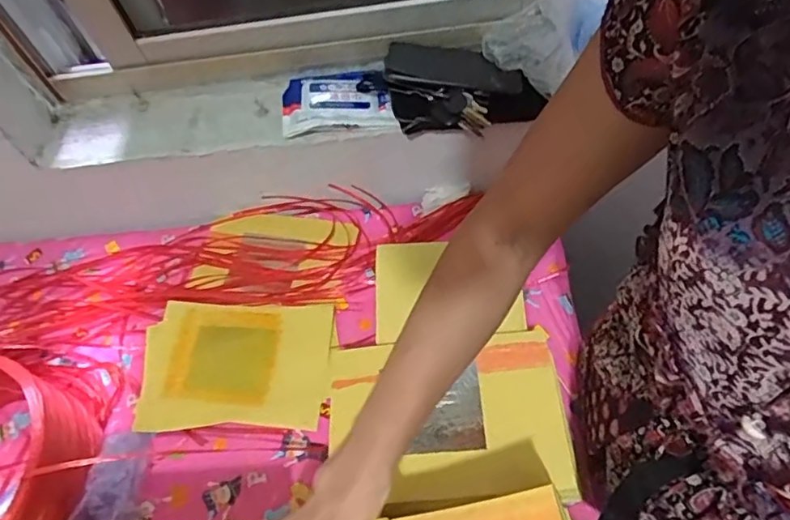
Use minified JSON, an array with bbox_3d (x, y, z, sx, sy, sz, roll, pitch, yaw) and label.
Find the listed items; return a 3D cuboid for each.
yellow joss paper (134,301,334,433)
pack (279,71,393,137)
[{"bbox_3d":[-0.208,0.131,0.742,0.255,0.020,0.168,-3,61,9],"label":"yellow joss paper"},{"bbox_3d":[-0.080,-0.214,0.760,0.141,0.026,0.089,-8,63,-2],"label":"pack"}]

